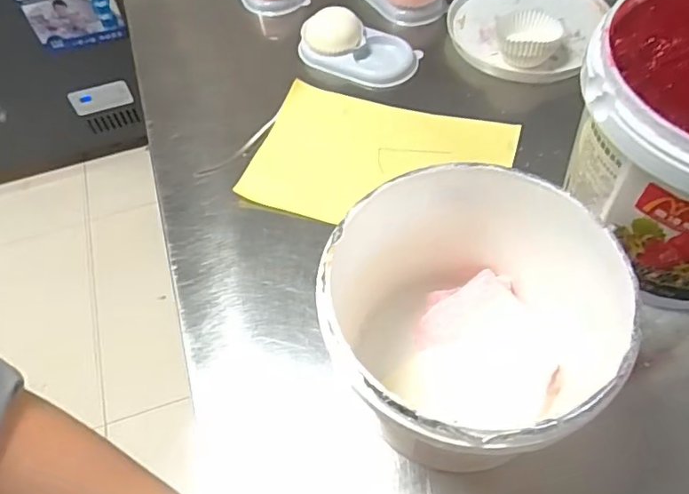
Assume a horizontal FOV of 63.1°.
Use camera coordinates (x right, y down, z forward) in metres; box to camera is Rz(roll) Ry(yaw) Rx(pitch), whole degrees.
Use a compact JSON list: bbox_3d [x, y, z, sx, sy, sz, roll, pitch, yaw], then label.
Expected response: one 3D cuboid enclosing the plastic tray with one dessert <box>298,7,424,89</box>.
[{"bbox_3d":[0.020,-0.233,0.649,0.134,0.035,0.066,25,62,19],"label":"plastic tray with one dessert"}]

